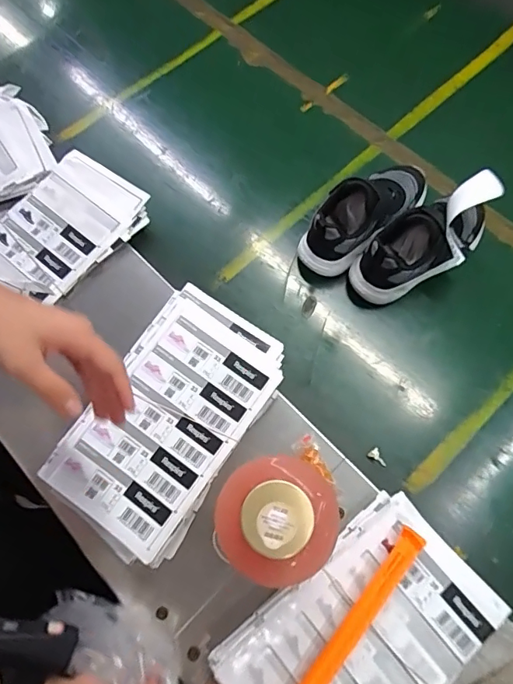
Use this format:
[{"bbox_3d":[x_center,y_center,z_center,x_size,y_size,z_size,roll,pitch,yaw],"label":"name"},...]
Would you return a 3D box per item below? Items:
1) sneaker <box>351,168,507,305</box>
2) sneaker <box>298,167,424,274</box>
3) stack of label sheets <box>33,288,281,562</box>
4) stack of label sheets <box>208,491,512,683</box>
[{"bbox_3d":[0.206,-0.128,0.581,0.193,0.106,0.091,-28,72,-7],"label":"sneaker"},{"bbox_3d":[0.141,-0.172,0.608,0.203,0.086,0.085,-42,74,-12],"label":"sneaker"},{"bbox_3d":[-0.094,0.084,0.530,0.161,0.044,0.283,31,75,12],"label":"stack of label sheets"},{"bbox_3d":[0.100,0.282,0.445,0.247,0.017,0.162,-39,74,-11],"label":"stack of label sheets"}]

